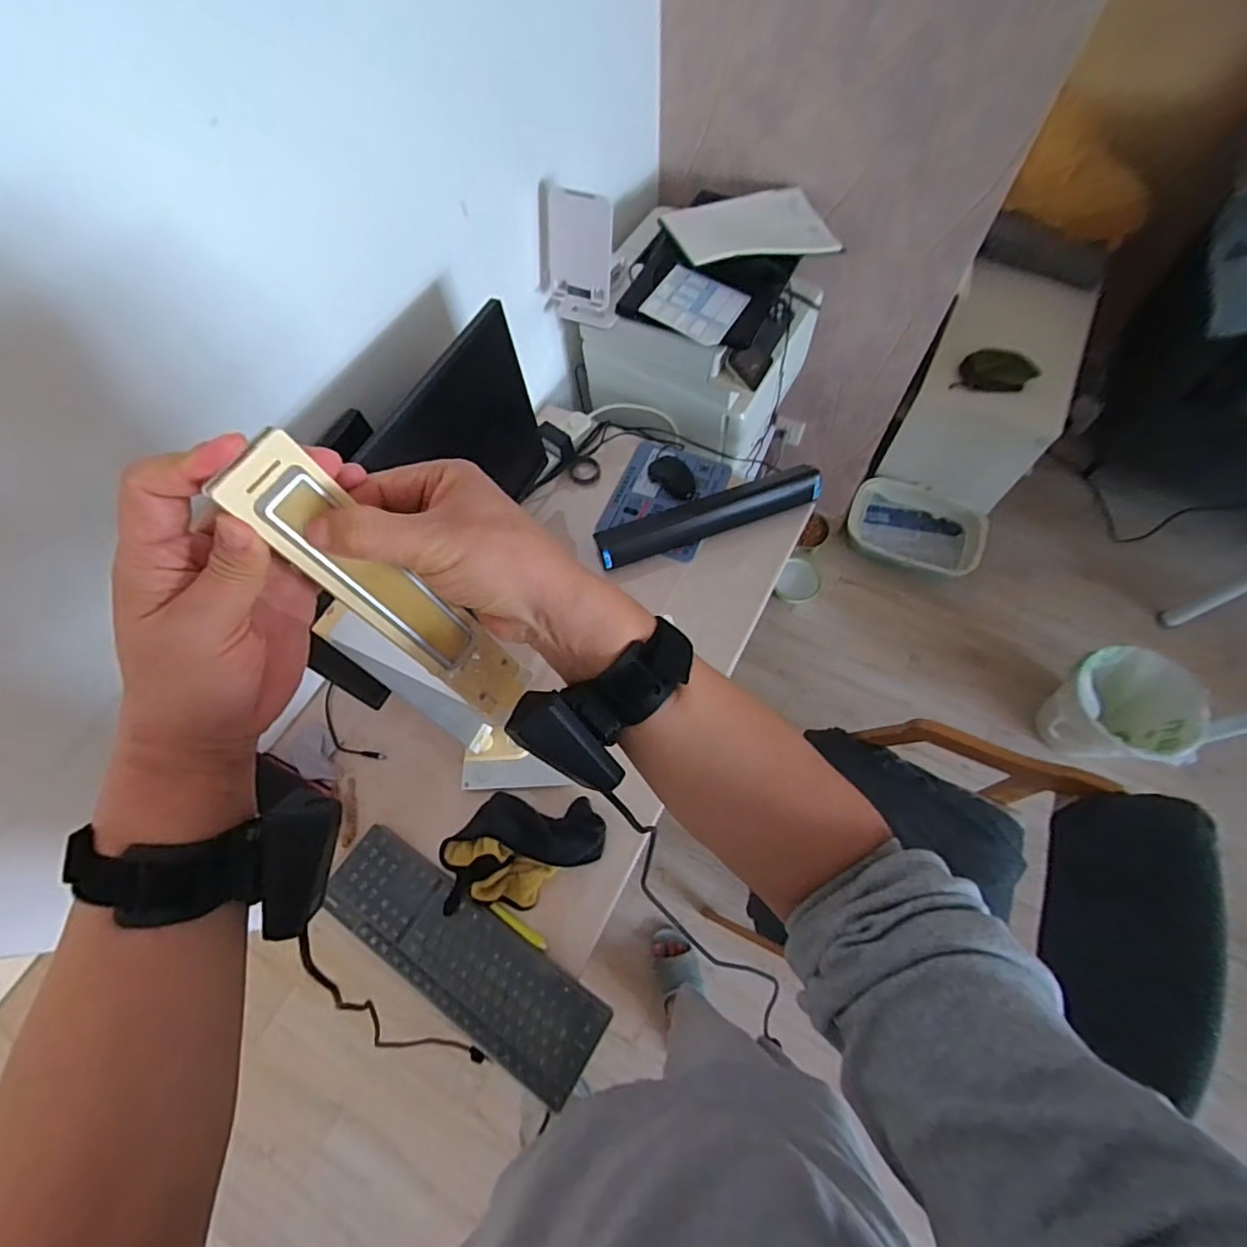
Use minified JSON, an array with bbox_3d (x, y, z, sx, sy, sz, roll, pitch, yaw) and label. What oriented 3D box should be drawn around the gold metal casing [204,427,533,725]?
[{"bbox_3d":[-0.121,-0.008,0.323,0.007,0.225,0.045,15,65,33],"label":"gold metal casing"}]

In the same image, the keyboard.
[{"bbox_3d":[-0.221,0.448,0.763,0.417,0.033,0.127,30,70,15],"label":"keyboard"}]

